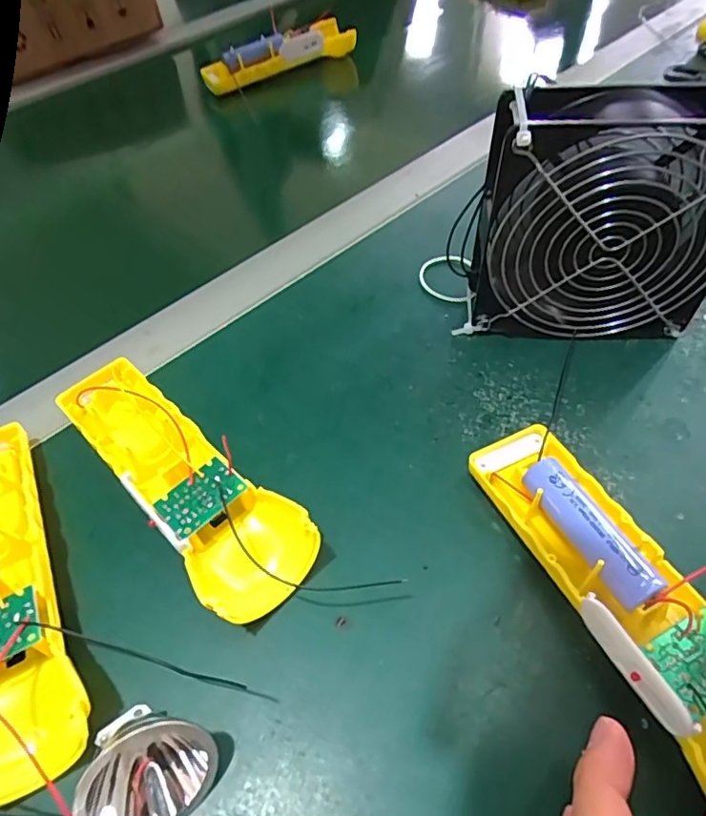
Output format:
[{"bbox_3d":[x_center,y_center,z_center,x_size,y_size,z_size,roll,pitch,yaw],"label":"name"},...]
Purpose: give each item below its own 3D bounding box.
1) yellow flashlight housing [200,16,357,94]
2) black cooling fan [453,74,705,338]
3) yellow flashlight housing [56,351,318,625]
[{"bbox_3d":[-0.078,-0.377,0.575,0.160,0.031,0.058,-29,57,-18],"label":"yellow flashlight housing"},{"bbox_3d":[0.127,-0.093,0.277,0.126,0.119,0.042,0,53,4],"label":"black cooling fan"},{"bbox_3d":[-0.086,0.032,0.259,0.162,0.030,0.050,36,63,27],"label":"yellow flashlight housing"}]

